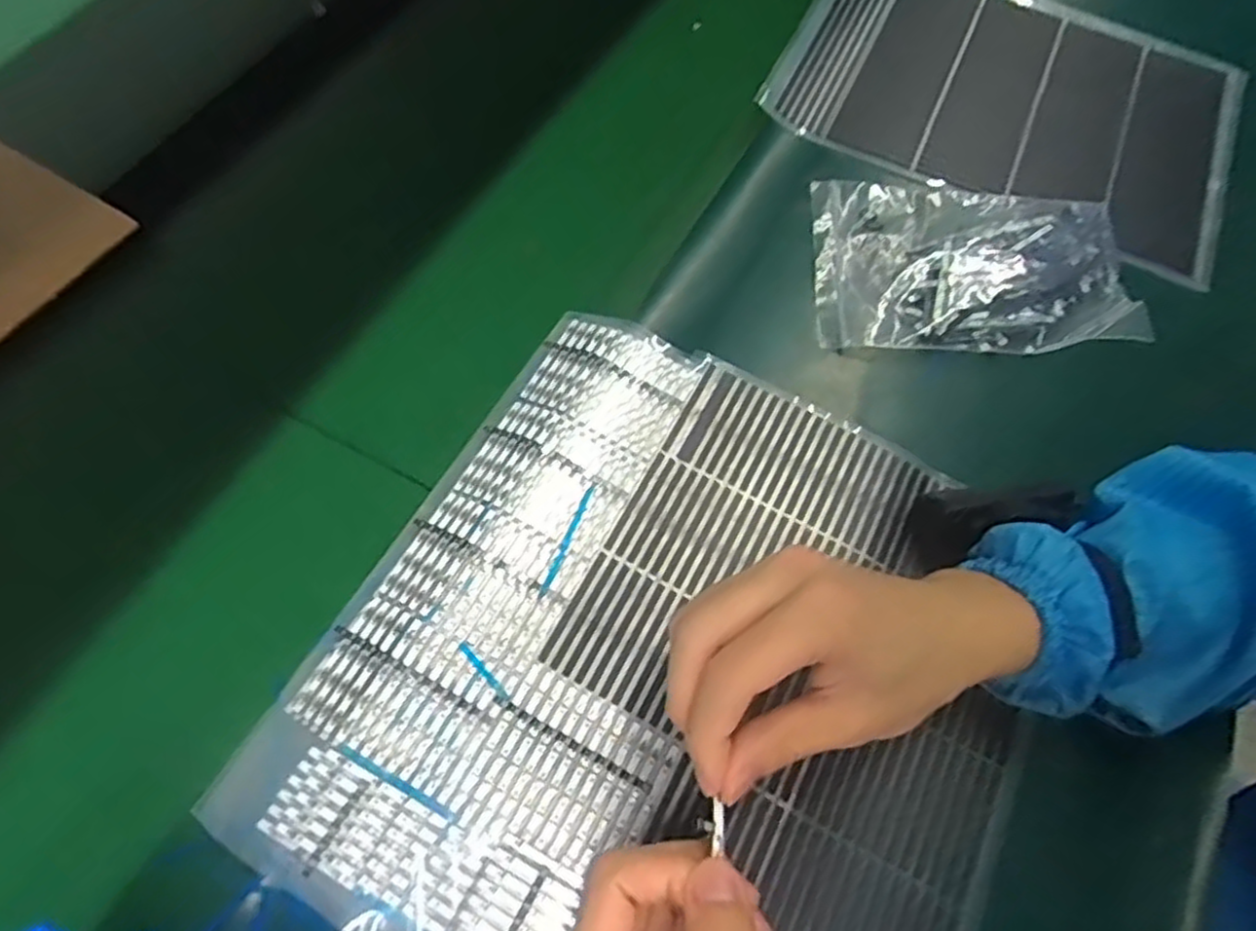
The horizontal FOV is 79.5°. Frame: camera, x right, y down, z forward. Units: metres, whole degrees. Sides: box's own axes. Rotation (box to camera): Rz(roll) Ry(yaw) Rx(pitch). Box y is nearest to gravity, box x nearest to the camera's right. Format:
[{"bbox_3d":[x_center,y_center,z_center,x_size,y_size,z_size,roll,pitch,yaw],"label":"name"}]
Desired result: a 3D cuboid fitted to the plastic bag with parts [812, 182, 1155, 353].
[{"bbox_3d":[0.208,-0.124,0.456,0.183,0.014,0.122,3,64,-1],"label":"plastic bag with parts"}]

